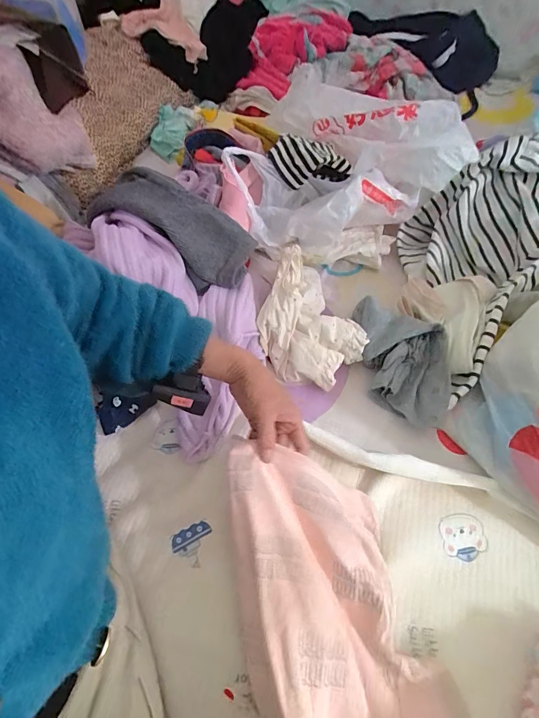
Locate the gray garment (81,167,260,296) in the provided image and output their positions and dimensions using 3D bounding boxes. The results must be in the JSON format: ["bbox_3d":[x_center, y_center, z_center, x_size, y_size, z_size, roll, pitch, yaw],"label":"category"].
[{"bbox_3d":[-0.150,-0.213,0.593,0.269,0.078,0.103,32,60,1],"label":"gray garment"}]

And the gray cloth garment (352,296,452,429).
[{"bbox_3d":[0.203,-0.003,0.574,0.112,0.073,0.217,-1,55,0],"label":"gray cloth garment"}]

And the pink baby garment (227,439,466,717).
[{"bbox_3d":[0.056,0.251,0.370,0.179,0.082,0.349,-21,73,-14],"label":"pink baby garment"}]

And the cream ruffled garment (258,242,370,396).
[{"bbox_3d":[0.082,-0.080,0.612,0.175,0.078,0.250,13,56,10],"label":"cream ruffled garment"}]

